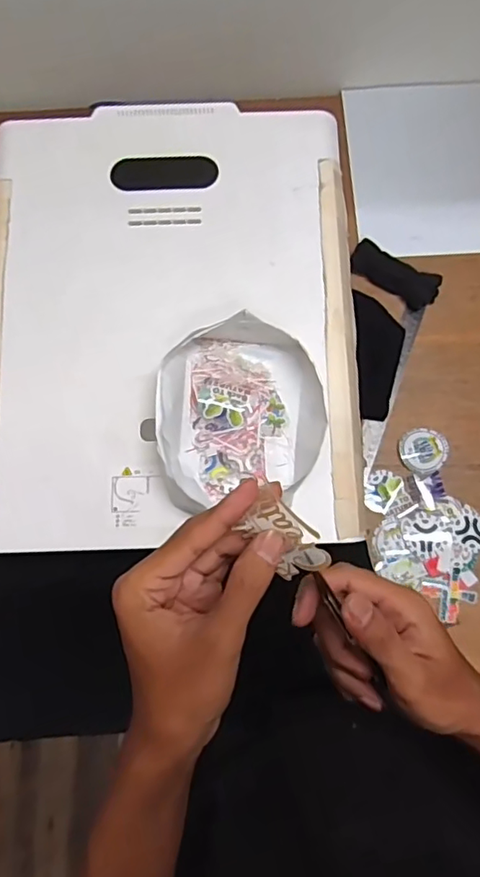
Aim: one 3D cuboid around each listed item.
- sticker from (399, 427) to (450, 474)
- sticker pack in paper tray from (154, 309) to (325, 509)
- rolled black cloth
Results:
[{"bbox_3d":[0.243,0.016,0.732,0.064,0.008,0.060,0,76,2],"label":"sticker"},{"bbox_3d":[0.002,-0.028,0.553,0.157,0.054,0.177,-4,75,1],"label":"sticker pack in paper tray"},{"bbox_3d":[0.216,-0.229,0.777,0.126,0.029,0.044,33,79,9],"label":"rolled black cloth"}]

